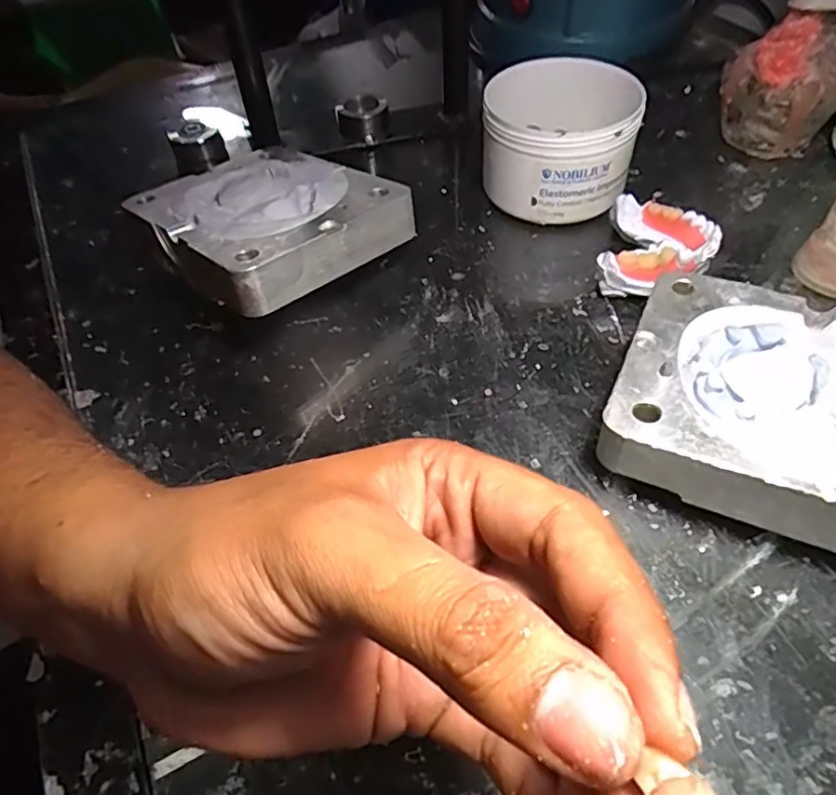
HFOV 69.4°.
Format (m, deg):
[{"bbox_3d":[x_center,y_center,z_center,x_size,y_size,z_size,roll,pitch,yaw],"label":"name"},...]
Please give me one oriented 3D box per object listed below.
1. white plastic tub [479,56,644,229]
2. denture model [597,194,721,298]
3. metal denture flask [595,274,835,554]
[{"bbox_3d":[0.084,-0.154,0.368,0.088,0.067,0.080,2,52,6],"label":"white plastic tub"},{"bbox_3d":[0.127,-0.077,0.326,0.055,0.033,0.060,-2,52,3],"label":"denture model"},{"bbox_3d":[0.154,0.007,0.251,0.135,0.044,0.106,20,56,18],"label":"metal denture flask"}]

